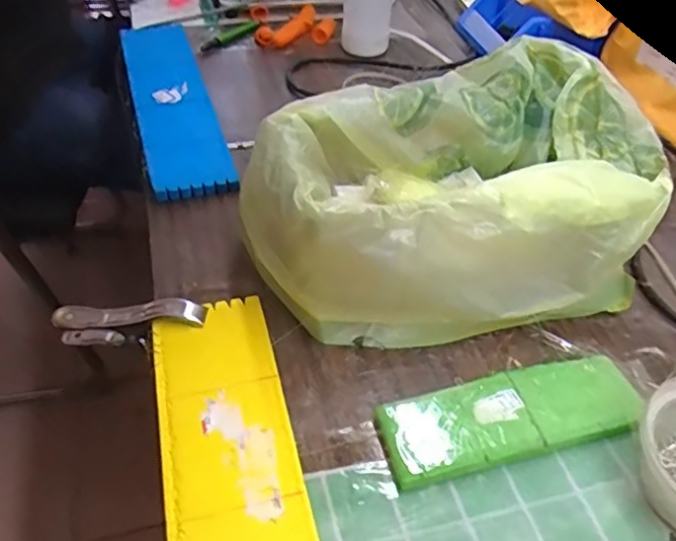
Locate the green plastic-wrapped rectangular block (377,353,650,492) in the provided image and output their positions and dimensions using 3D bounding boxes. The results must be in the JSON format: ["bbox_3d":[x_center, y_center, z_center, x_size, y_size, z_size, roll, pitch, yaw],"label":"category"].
[{"bbox_3d":[0.116,0.097,0.400,0.175,0.021,0.059,-9,48,-13],"label":"green plastic-wrapped rectangular block"}]

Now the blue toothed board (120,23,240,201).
[{"bbox_3d":[-0.184,-0.194,0.661,0.082,0.022,0.332,-11,48,-16],"label":"blue toothed board"}]

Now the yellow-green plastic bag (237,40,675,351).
[{"bbox_3d":[0.087,-0.066,0.481,0.316,0.126,0.215,-8,48,-11],"label":"yellow-green plastic bag"}]

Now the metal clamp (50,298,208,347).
[{"bbox_3d":[-0.160,0.040,0.457,0.123,0.044,0.019,-9,44,11],"label":"metal clamp"}]

